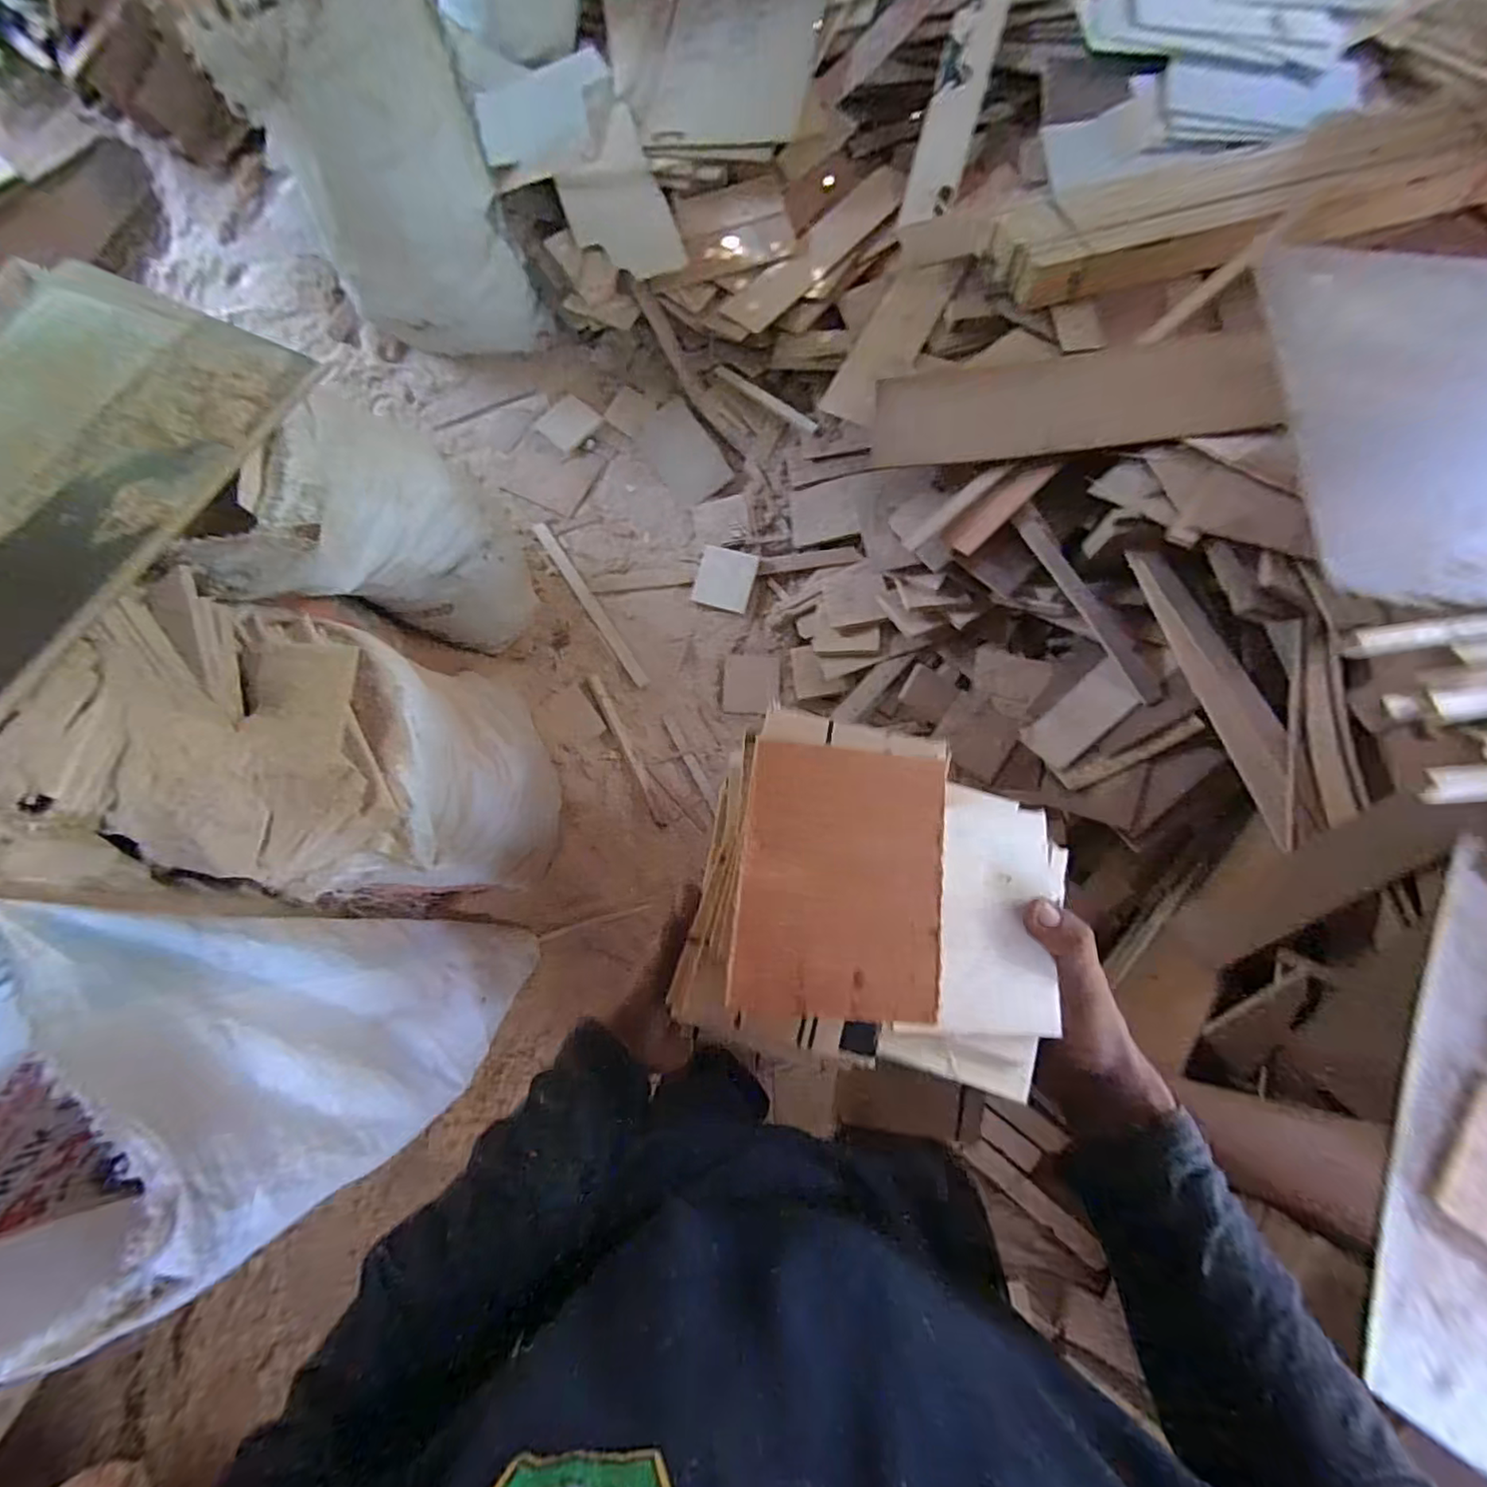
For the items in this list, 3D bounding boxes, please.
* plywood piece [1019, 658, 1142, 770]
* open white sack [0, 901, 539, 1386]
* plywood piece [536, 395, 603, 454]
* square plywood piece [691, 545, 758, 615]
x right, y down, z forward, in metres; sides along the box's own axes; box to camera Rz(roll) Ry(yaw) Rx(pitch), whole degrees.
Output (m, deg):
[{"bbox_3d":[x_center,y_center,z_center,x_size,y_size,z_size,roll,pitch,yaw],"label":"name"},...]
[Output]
[{"bbox_3d":[0.602,-0.051,1.124,0.193,0.008,0.101,-43,51,12],"label":"plywood piece"},{"bbox_3d":[-0.554,0.389,0.780,0.346,0.791,0.320,-25,74,14],"label":"open white sack"},{"bbox_3d":[-0.433,-0.794,1.565,0.132,0.008,0.121,42,92,14],"label":"plywood piece"},{"bbox_3d":[-0.041,-0.374,1.437,0.129,0.013,0.135,15,88,8],"label":"square plywood piece"}]

